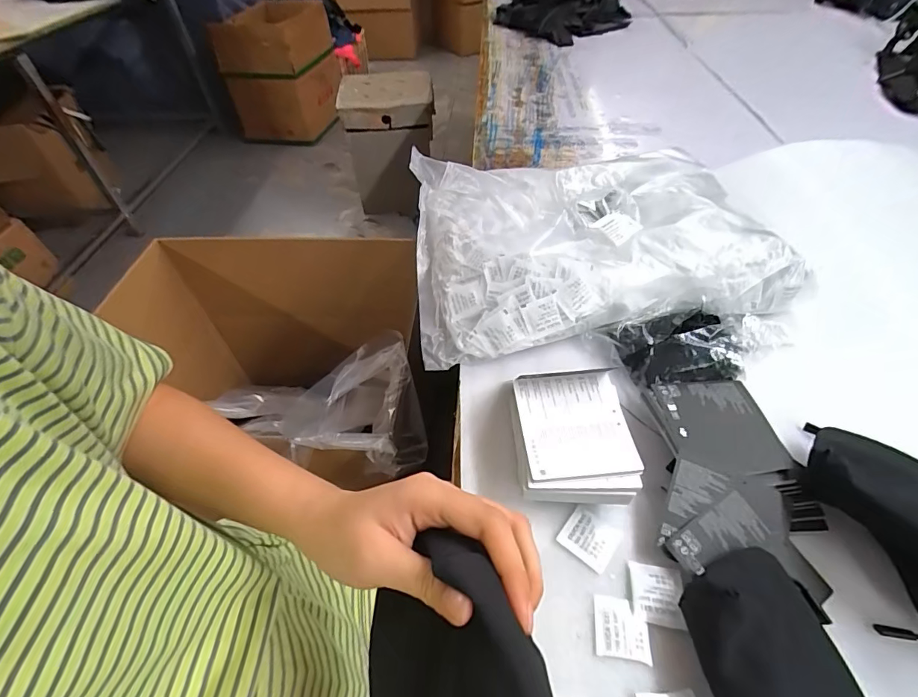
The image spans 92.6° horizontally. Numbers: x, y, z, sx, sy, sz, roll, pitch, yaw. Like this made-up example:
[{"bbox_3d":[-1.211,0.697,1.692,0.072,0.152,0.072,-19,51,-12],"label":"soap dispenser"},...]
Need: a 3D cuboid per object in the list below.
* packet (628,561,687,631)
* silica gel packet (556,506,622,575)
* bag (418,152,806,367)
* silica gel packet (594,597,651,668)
[{"bbox_3d":[0.154,0.191,0.341,0.039,0.007,0.042,7,50,9],"label":"packet"},{"bbox_3d":[0.111,0.161,0.372,0.043,0.004,0.038,33,58,27],"label":"silica gel packet"},{"bbox_3d":[0.168,-0.162,0.581,0.450,0.062,0.365,-6,49,-2],"label":"bag"},{"bbox_3d":[0.121,0.207,0.324,0.038,0.004,0.039,6,50,8],"label":"silica gel packet"}]

